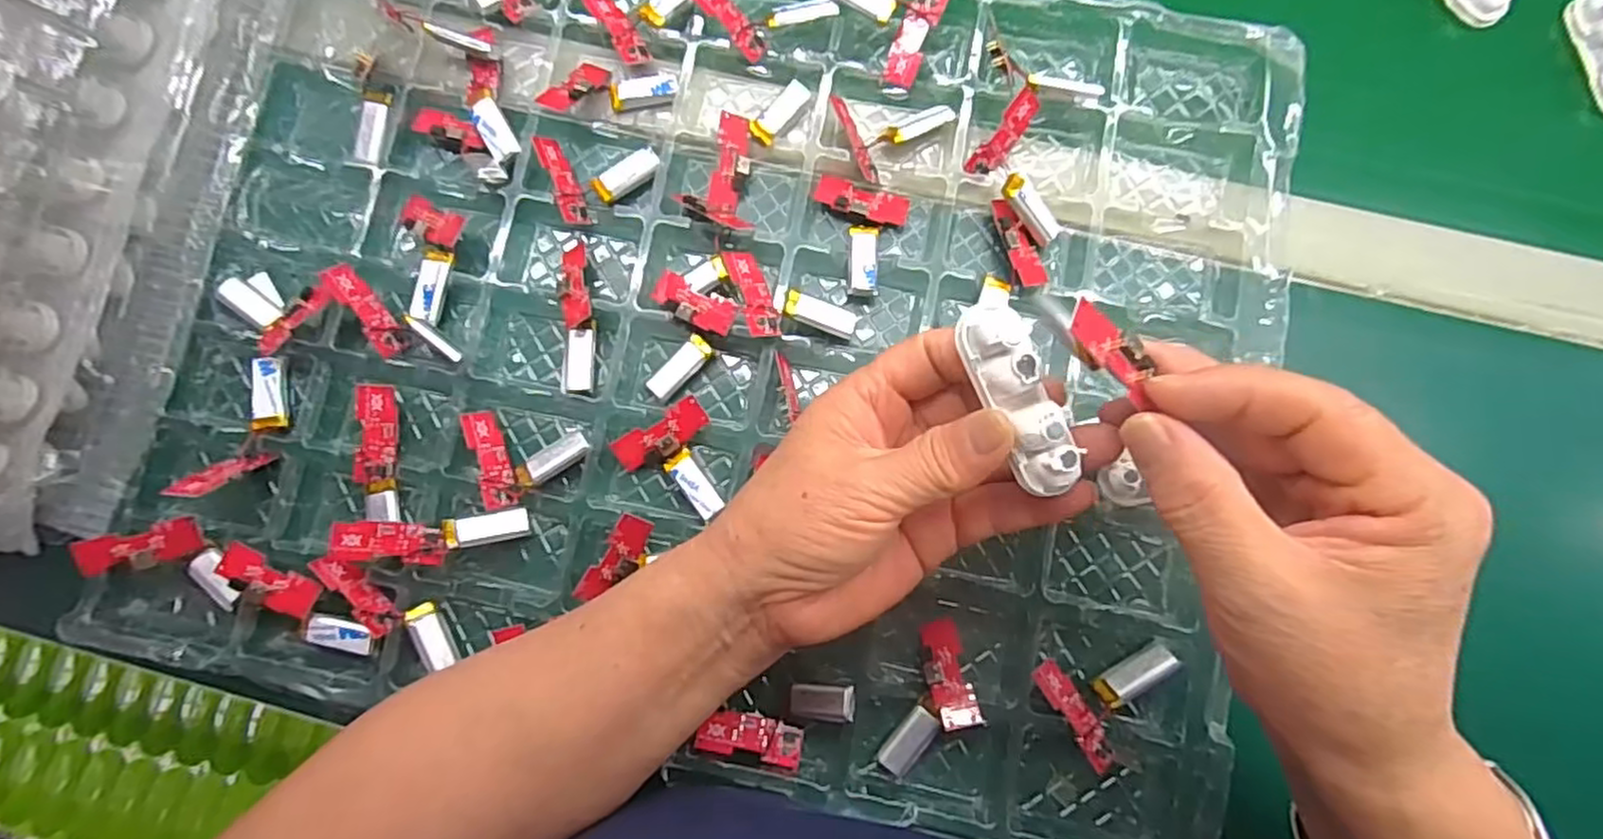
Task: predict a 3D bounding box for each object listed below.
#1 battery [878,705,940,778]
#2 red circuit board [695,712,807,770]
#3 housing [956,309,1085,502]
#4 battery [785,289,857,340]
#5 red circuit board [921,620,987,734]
[{"bbox_3d":[0.045,0.134,0.299,0.013,0.005,0.030,40,85,8],"label":"battery"},{"bbox_3d":[-0.021,0.133,0.301,0.044,0.004,0.018,14,60,-5],"label":"red circuit board"},{"bbox_3d":[0.067,-0.007,0.218,0.017,0.015,0.060,-23,91,-2],"label":"housing"},{"bbox_3d":[0.009,-0.048,0.325,0.034,0.006,0.013,21,84,-15],"label":"battery"},{"bbox_3d":[0.061,0.105,0.297,0.018,0.008,0.044,-8,53,0],"label":"red circuit board"}]

